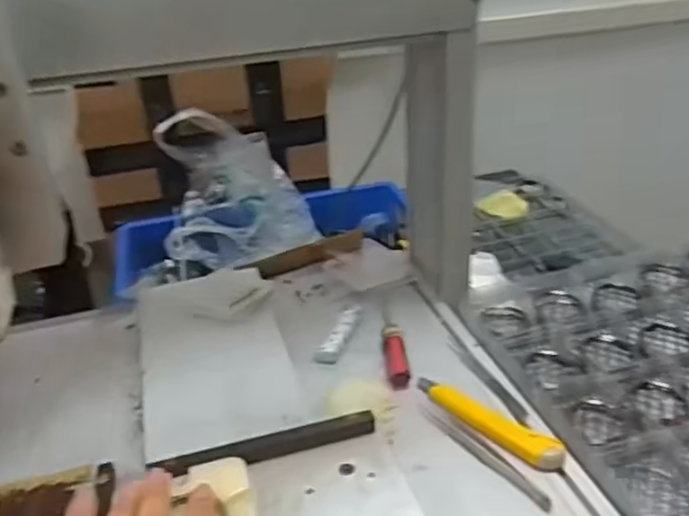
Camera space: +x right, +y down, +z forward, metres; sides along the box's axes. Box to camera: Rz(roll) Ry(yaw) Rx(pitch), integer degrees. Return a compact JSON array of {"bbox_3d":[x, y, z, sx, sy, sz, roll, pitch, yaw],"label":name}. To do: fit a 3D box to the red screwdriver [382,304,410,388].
[{"bbox_3d":[0.044,0.068,0.596,0.019,0.015,0.124,-4,30,1],"label":"red screwdriver"}]

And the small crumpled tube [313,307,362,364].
[{"bbox_3d":[-0.003,0.068,0.618,0.021,0.012,0.083,8,32,20],"label":"small crumpled tube"}]

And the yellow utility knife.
[{"bbox_3d":[0.103,0.118,0.501,0.027,0.012,0.132,-25,36,-31],"label":"yellow utility knife"}]

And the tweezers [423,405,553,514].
[{"bbox_3d":[0.096,0.137,0.472,0.013,0.008,0.121,-21,34,-27],"label":"tweezers"}]

